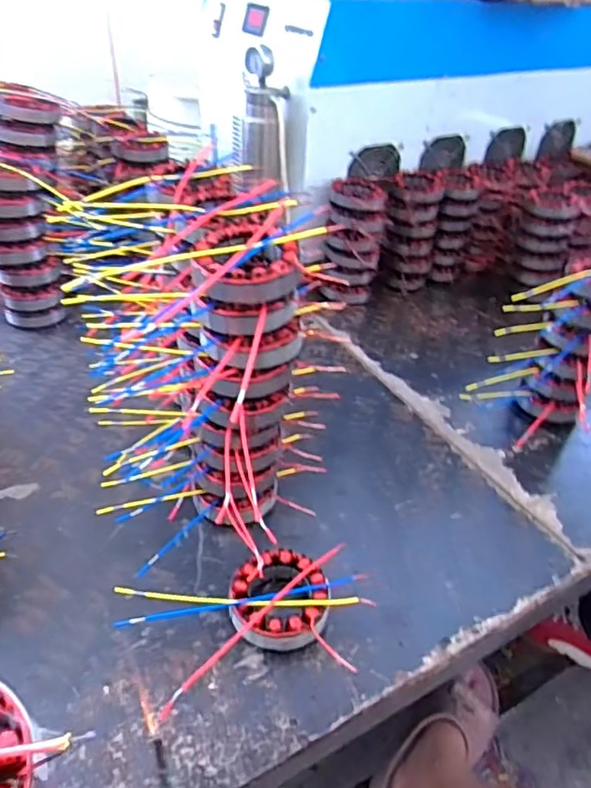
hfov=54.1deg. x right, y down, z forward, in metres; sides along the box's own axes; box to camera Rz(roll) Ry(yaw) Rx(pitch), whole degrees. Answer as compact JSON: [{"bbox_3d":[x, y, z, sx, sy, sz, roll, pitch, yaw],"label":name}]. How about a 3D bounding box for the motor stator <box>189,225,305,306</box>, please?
[{"bbox_3d":[-0.040,-0.105,0.462,0.081,0.040,0.080,-1,38,-8],"label":"motor stator"}]

